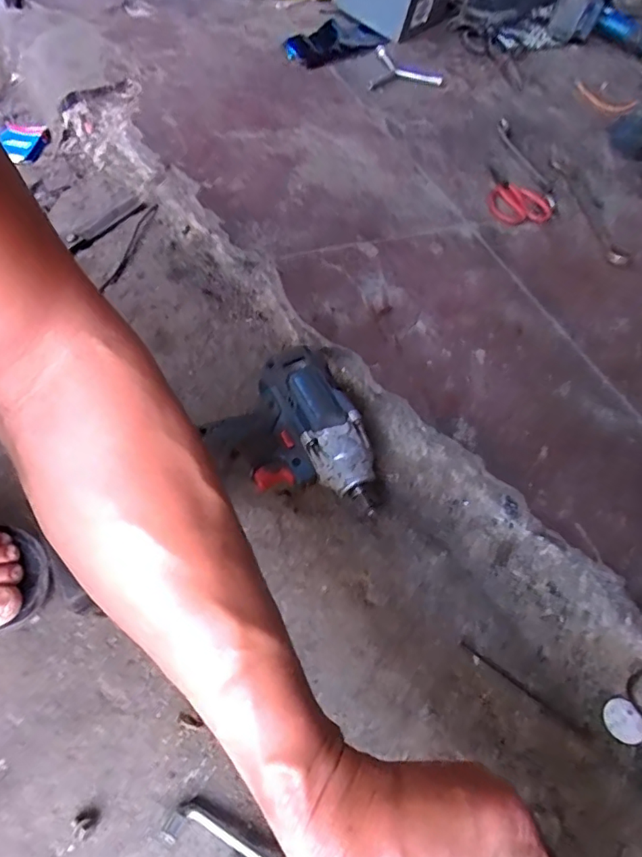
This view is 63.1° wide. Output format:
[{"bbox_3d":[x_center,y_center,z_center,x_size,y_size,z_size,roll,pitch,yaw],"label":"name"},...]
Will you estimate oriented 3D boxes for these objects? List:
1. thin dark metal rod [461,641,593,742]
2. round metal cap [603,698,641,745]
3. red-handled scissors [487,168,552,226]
[{"bbox_3d":[0.139,0.180,0.359,0.097,0.004,0.006,35,58,15],"label":"thin dark metal rod"},{"bbox_3d":[0.208,0.201,0.358,0.024,0.005,0.027,-25,62,-23],"label":"round metal cap"},{"bbox_3d":[0.241,-0.302,0.681,0.071,0.016,0.113,-24,62,-22],"label":"red-handled scissors"}]

